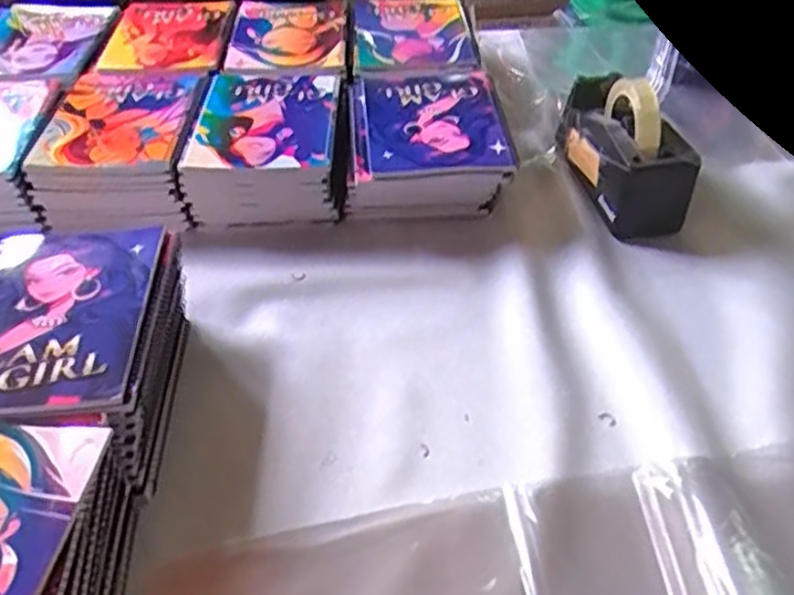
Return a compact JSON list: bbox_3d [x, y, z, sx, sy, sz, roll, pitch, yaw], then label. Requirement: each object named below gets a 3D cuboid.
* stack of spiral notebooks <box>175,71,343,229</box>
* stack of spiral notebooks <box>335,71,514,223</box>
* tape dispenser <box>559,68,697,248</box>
[{"bbox_3d":[-0.145,-0.172,0.840,0.159,0.097,0.209,-1,42,2],"label":"stack of spiral notebooks"},{"bbox_3d":[0.030,-0.162,0.824,0.182,0.092,0.206,-2,42,1],"label":"stack of spiral notebooks"},{"bbox_3d":[0.239,-0.169,0.793,0.078,0.118,0.199,-10,42,-8],"label":"tape dispenser"}]

